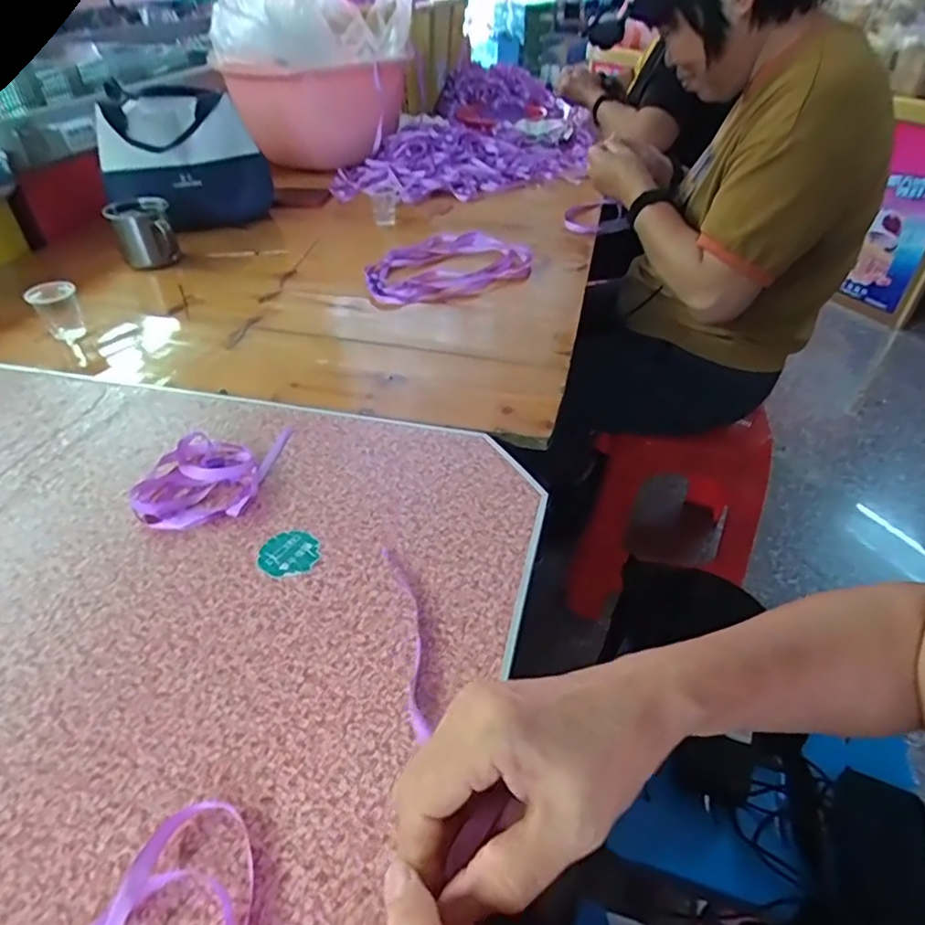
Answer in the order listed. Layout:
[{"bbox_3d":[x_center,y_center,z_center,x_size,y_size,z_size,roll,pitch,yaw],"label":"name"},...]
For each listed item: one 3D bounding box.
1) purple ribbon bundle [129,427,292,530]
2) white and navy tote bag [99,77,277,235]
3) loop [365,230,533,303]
[{"bbox_3d":[-0.221,0.008,0.521,0.097,0.017,0.126,4,41,5],"label":"purple ribbon bundle"},{"bbox_3d":[-0.451,-0.492,0.979,0.245,0.187,0.100,-10,42,-11],"label":"white and navy tote bag"},{"bbox_3d":[-0.021,-0.284,0.859,0.181,0.014,0.245,29,48,29],"label":"loop"}]

